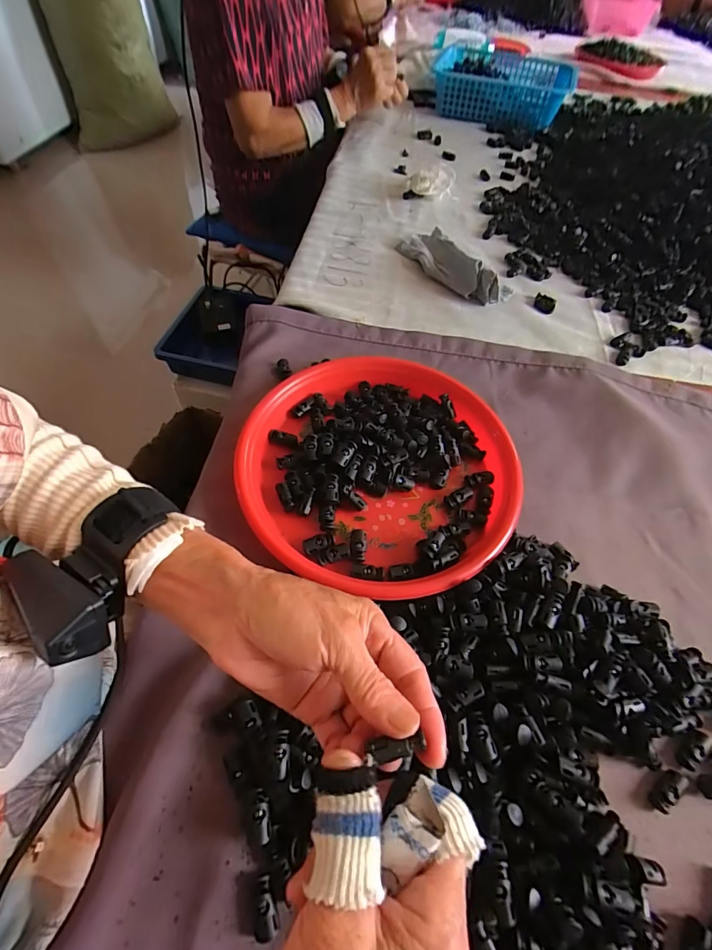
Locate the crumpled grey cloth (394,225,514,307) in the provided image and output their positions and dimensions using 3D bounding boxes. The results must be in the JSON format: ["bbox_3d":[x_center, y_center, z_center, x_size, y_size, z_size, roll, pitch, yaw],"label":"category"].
[{"bbox_3d":[0.137,-0.303,0.584,0.077,0.042,0.183,-34,65,-22],"label":"crumpled grey cloth"}]

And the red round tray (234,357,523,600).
[{"bbox_3d":[0.024,-0.013,0.397,0.242,0.031,0.246,2,58,-3],"label":"red round tray"}]

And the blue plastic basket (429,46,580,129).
[{"bbox_3d":[0.323,-0.866,0.934,0.294,0.076,0.216,18,59,8],"label":"blue plastic basket"}]

